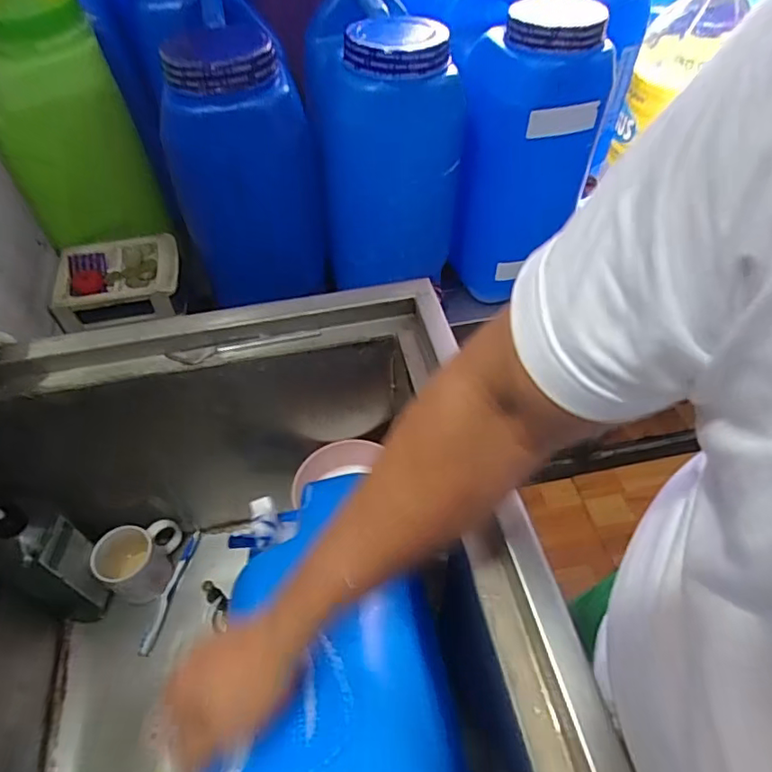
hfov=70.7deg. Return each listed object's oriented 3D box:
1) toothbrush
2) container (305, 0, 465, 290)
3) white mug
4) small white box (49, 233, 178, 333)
[{"bbox_3d":[-0.316,0.298,0.799,0.018,0.015,0.179,10,52,8],"label":"toothbrush"},{"bbox_3d":[-0.009,-0.354,0.790,0.185,0.322,0.263,-6,51,-4],"label":"container"},{"bbox_3d":[-0.356,0.246,0.783,0.077,0.096,0.102,5,51,4],"label":"white mug"},{"bbox_3d":[-0.383,-0.156,0.786,0.167,0.058,0.130,-13,52,-10],"label":"small white box"}]

